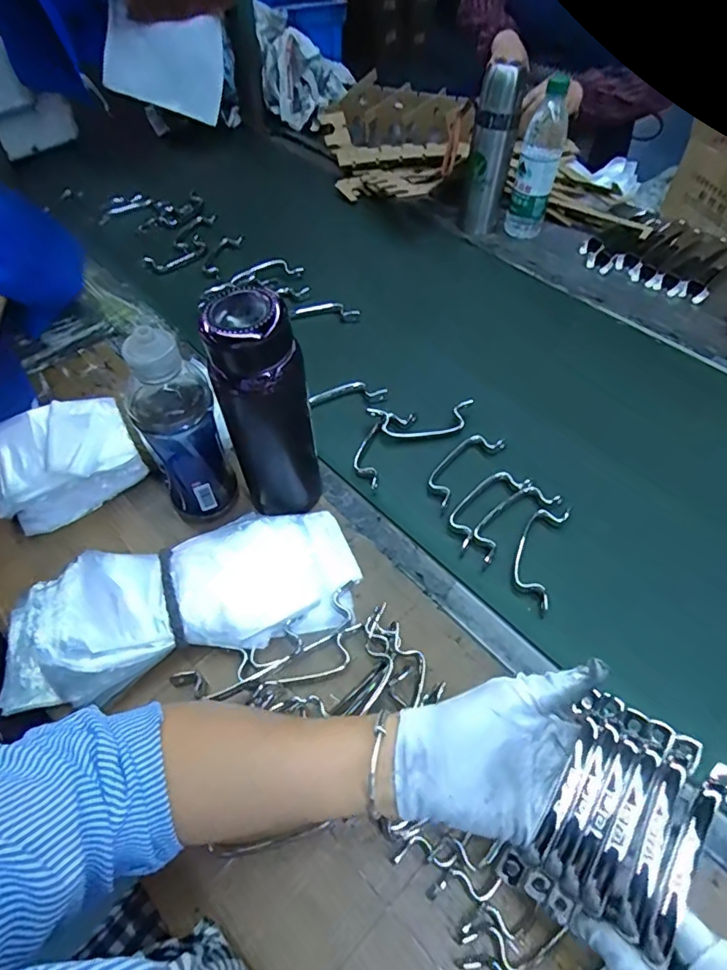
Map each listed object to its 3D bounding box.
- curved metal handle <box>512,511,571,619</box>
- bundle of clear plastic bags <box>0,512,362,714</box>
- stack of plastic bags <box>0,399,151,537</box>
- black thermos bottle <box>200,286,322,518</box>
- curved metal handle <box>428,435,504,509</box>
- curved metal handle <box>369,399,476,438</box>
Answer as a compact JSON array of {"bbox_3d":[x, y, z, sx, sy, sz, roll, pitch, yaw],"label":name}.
[{"bbox_3d":[0.176,0.068,0.536,0.040,0.016,0.118,18,55,13],"label":"curved metal handle"},{"bbox_3d":[-0.168,0.104,0.490,0.322,0.058,0.120,-15,55,-11],"label":"bundle of clear plastic bags"},{"bbox_3d":[-0.316,-0.024,0.568,0.142,0.083,0.098,-21,56,-15],"label":"stack of plastic bags"},{"bbox_3d":[-0.085,-0.058,0.491,0.067,0.239,0.063,29,58,20],"label":"black thermos bottle"},{"bbox_3d":[0.111,-0.022,0.605,0.041,0.014,0.120,36,61,24],"label":"curved metal handle"},{"bbox_3d":[0.070,-0.077,0.637,0.125,0.017,0.040,-4,53,-3],"label":"curved metal handle"}]

